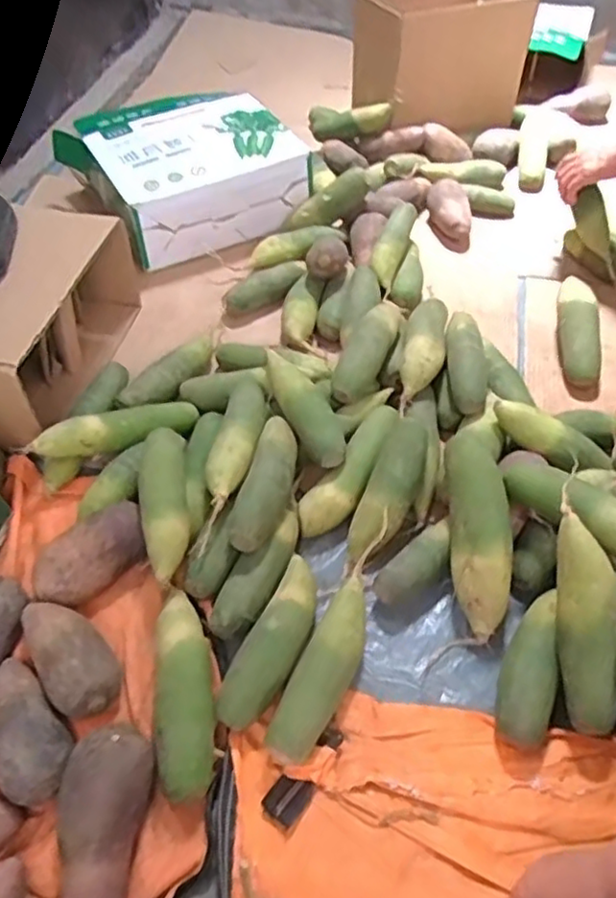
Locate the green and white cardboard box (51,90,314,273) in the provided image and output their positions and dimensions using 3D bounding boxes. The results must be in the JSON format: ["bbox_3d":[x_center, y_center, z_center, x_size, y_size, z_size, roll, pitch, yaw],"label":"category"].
[{"bbox_3d":[-0.236,-0.546,1.268,0.366,0.123,0.363,-26,54,-21],"label":"green and white cardboard box"}]

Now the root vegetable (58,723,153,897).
[{"bbox_3d":[-0.184,0.338,0.594,0.075,0.068,0.158,1,49,1],"label":"root vegetable"}]

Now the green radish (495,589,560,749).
[{"bbox_3d":[0.238,0.233,0.705,0.057,0.049,0.169,20,52,16],"label":"green radish"}]

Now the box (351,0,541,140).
[{"bbox_3d":[0.298,-0.861,1.455,0.340,0.261,0.247,-11,50,-10],"label":"box"}]

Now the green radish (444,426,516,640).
[{"bbox_3d":[0.196,0.086,0.741,0.071,0.059,0.236,0,70,-3],"label":"green radish"}]

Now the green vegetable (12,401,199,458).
[{"bbox_3d":[-0.262,-0.024,0.894,0.221,0.051,0.051,-14,92,-33],"label":"green vegetable"}]

